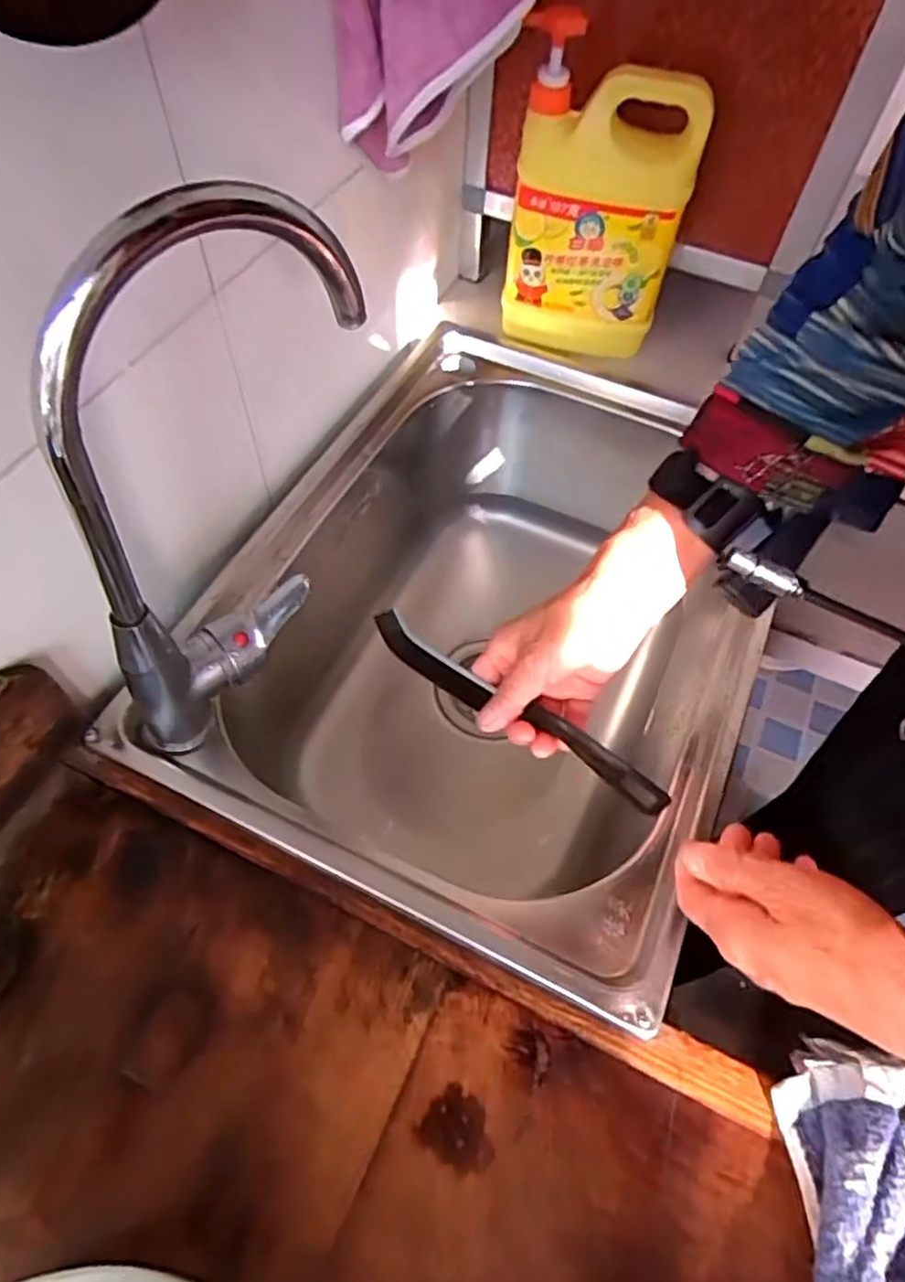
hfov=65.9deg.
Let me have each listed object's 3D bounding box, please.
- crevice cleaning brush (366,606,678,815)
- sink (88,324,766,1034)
[{"bbox_3d":[0.033,0.040,0.448,0.227,0.015,0.029,29,62,29],"label":"crevice cleaning brush"},{"bbox_3d":[0.027,-0.011,0.619,0.395,0.214,0.519,22,60,10],"label":"sink"}]

